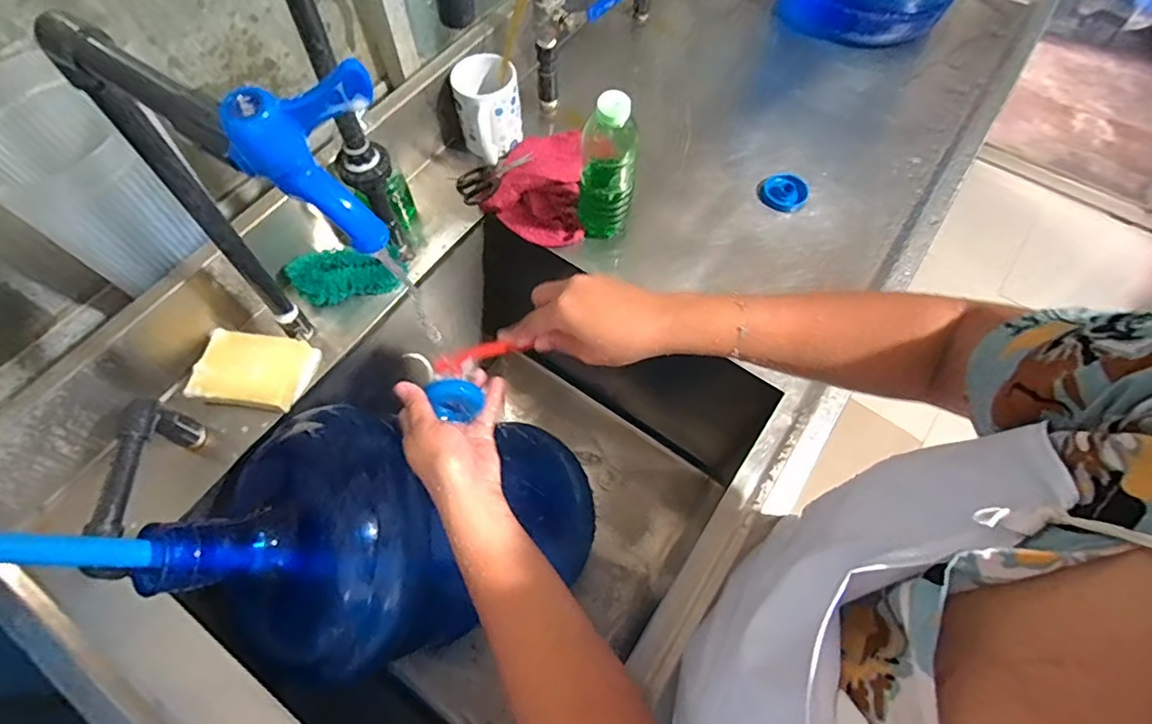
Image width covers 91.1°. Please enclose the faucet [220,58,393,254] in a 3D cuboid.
[{"bbox_3d":[-0.119,-0.090,0.266,0.060,0.082,0.033,-5,64,-3],"label":"faucet"}]

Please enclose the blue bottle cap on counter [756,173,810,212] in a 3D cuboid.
[{"bbox_3d":[0.275,-0.228,0.747,0.062,0.010,0.060,0,64,0],"label":"blue bottle cap on counter"}]

